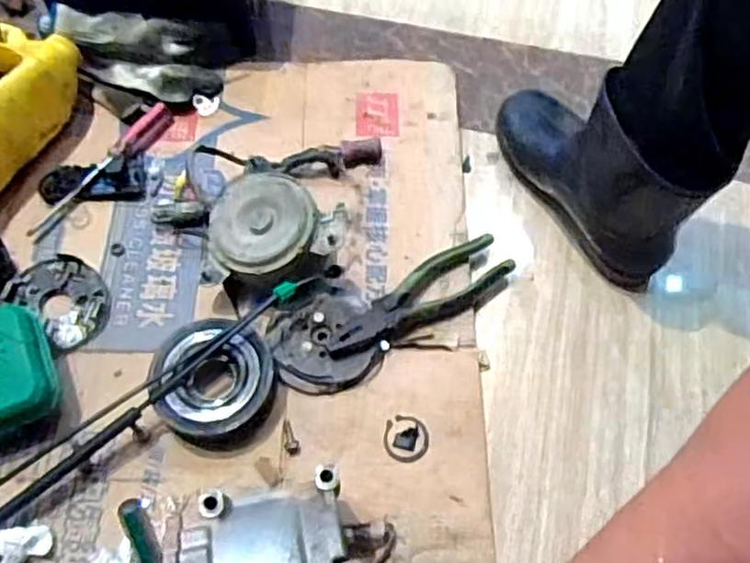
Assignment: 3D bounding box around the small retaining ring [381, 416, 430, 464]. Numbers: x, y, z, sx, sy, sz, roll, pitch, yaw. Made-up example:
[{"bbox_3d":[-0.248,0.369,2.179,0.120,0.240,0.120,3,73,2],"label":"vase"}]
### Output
[{"bbox_3d":[0.027,0.134,0.591,0.039,0.004,0.040,0,60,0],"label":"small retaining ring"}]

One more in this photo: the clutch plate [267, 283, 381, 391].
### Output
[{"bbox_3d":[-0.047,0.052,0.638,0.094,0.007,0.100,0,60,0],"label":"clutch plate"}]

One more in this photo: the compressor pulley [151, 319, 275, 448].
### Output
[{"bbox_3d":[-0.139,0.088,0.600,0.099,0.044,0.103,0,60,0],"label":"compressor pulley"}]

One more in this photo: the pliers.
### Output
[{"bbox_3d":[0.044,0.018,0.646,0.191,0.023,0.054,-35,66,-18],"label":"pliers"}]

